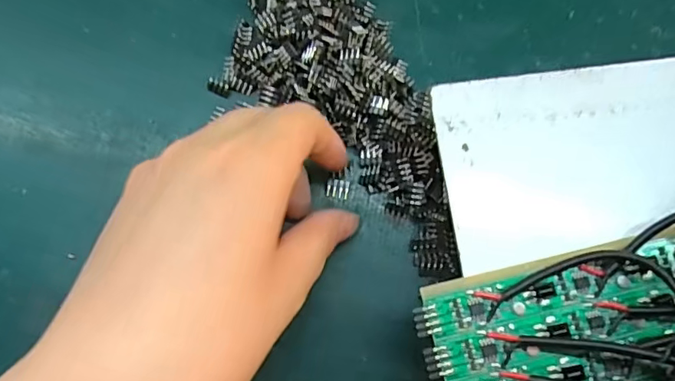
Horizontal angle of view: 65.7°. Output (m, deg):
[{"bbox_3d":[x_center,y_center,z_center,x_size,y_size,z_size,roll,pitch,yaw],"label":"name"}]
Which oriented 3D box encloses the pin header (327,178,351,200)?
[{"bbox_3d":[0.000,-0.001,0.220,0.009,0.004,0.008,9,75,1],"label":"pin header"}]

